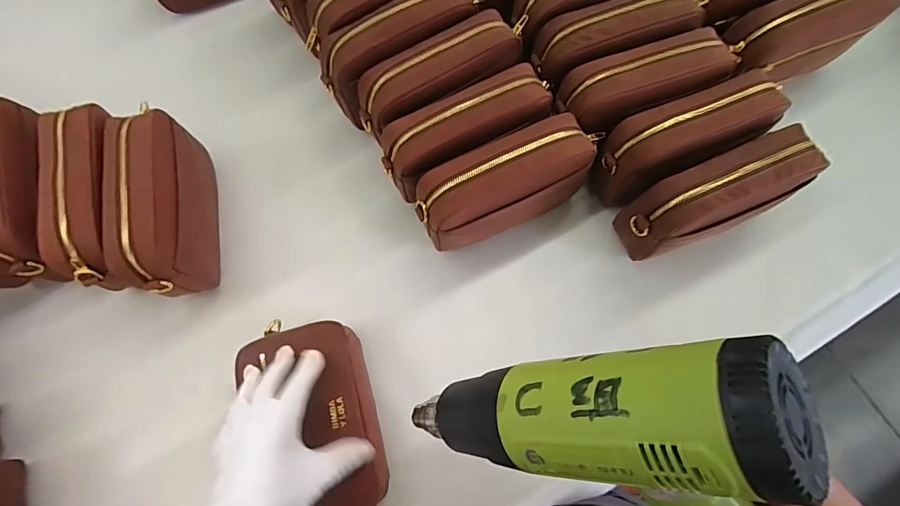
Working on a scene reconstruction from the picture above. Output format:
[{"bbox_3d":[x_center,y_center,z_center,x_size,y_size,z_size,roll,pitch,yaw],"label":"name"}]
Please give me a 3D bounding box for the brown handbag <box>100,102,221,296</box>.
[{"bbox_3d":[-0.316,-0.046,0.483,0.063,0.131,0.195,-10,74,-2],"label":"brown handbag"}]

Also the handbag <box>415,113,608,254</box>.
[{"bbox_3d":[0.065,-0.070,0.462,0.204,0.100,0.075,-25,75,-6],"label":"handbag"}]

